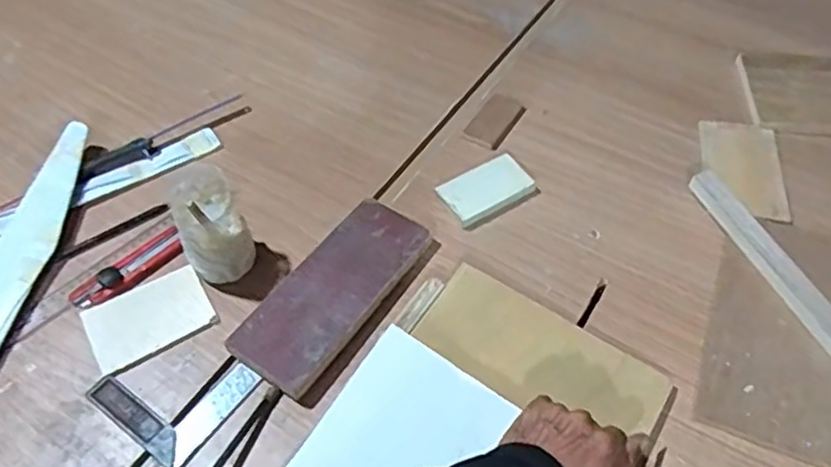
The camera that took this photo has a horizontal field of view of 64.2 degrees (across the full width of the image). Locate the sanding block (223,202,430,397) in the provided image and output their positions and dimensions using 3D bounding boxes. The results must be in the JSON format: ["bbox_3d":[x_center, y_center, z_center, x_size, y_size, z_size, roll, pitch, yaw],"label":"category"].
[{"bbox_3d":[-0.076,0.051,0.636,0.086,0.031,0.215,30,60,21],"label":"sanding block"}]

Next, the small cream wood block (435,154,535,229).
[{"bbox_3d":[0.077,-0.048,0.721,0.097,0.011,0.056,-29,59,-19],"label":"small cream wood block"}]

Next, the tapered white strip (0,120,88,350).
[{"bbox_3d":[-0.390,0.012,0.659,0.065,0.015,0.288,10,61,8],"label":"tapered white strip"}]

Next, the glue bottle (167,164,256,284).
[{"bbox_3d":[-0.197,-0.008,0.636,0.064,0.102,0.075,-22,57,-15],"label":"glue bottle"}]

